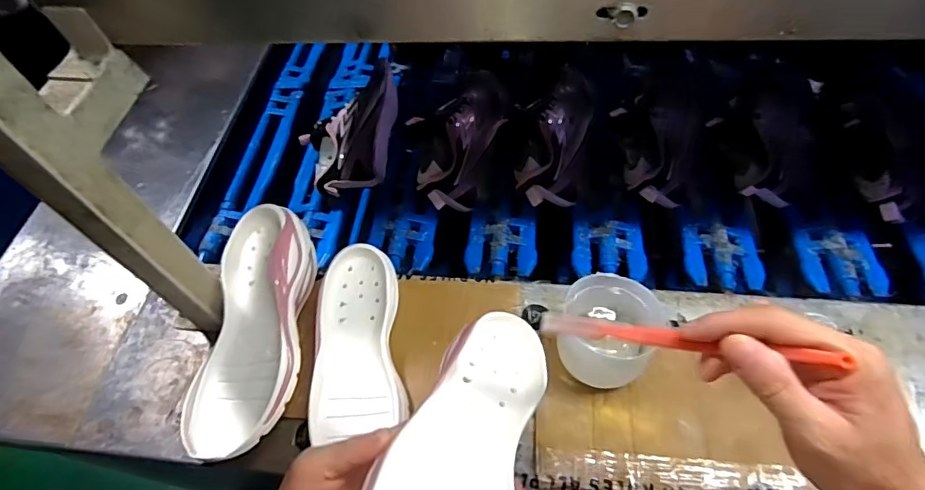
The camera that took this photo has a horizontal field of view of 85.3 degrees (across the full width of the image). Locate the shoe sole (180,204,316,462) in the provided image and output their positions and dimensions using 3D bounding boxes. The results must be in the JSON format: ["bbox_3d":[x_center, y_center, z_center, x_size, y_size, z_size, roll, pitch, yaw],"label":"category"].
[{"bbox_3d":[-0.222,0.088,0.545,0.110,0.063,0.255,2,70,7],"label":"shoe sole"}]

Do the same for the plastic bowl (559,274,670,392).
[{"bbox_3d":[0.144,0.086,0.513,0.086,0.086,0.094,-2,56,4],"label":"plastic bowl"}]

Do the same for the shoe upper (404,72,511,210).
[{"bbox_3d":[0.001,-0.172,0.739,0.112,0.075,0.271,15,59,15],"label":"shoe upper"}]

